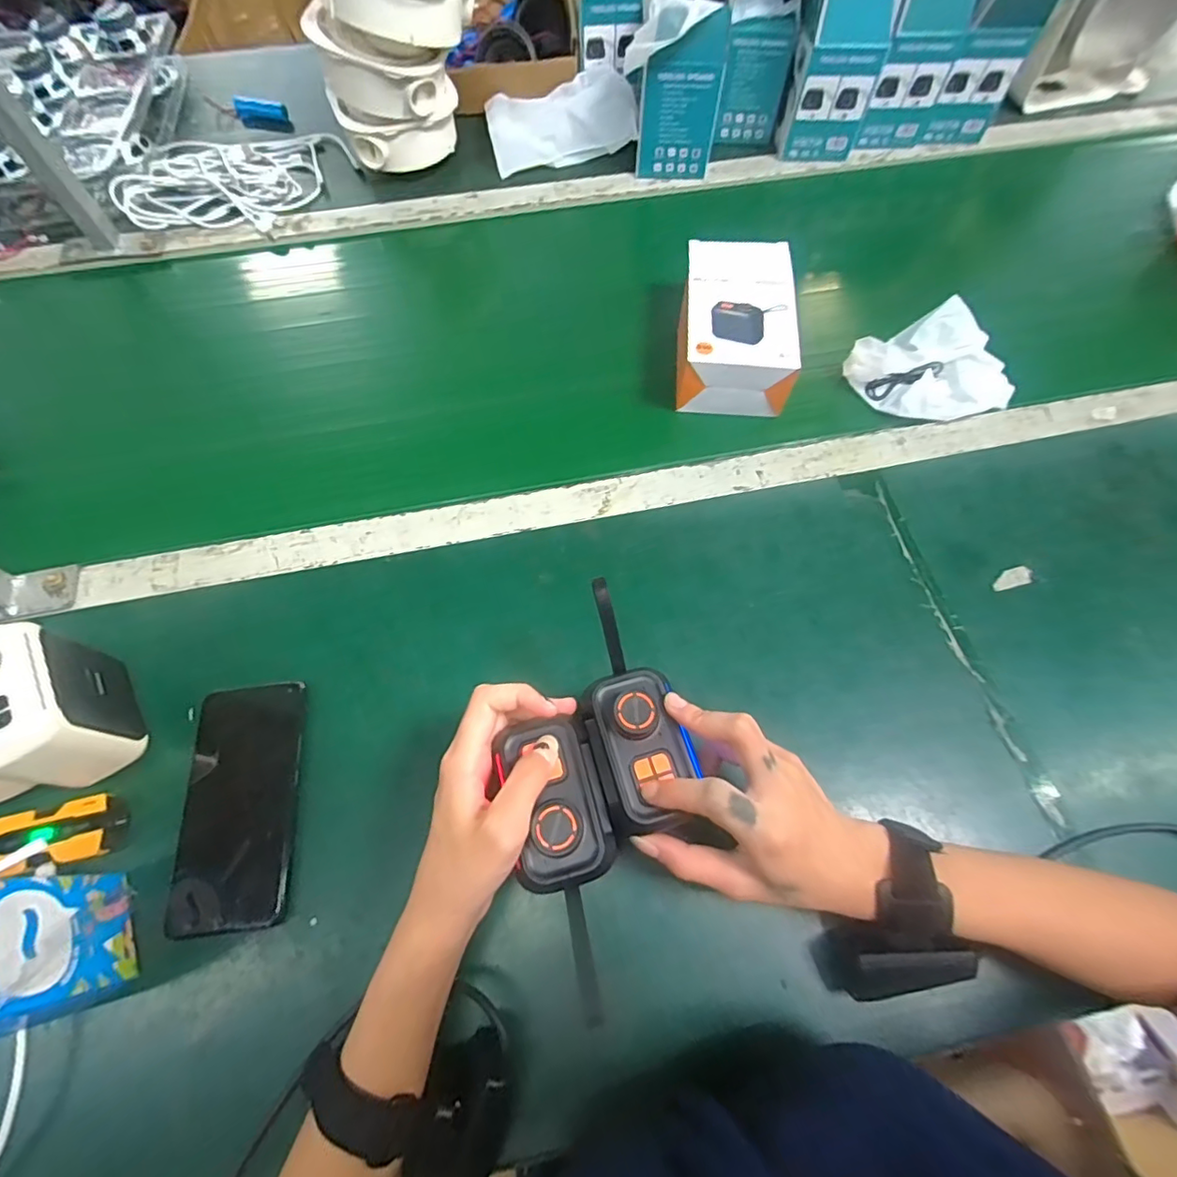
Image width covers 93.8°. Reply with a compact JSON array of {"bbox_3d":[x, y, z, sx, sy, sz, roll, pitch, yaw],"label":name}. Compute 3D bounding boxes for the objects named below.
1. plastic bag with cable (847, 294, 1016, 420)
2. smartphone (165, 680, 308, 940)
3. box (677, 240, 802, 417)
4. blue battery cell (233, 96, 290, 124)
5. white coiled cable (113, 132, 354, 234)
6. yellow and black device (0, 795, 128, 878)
[{"bbox_3d":[0.319,-0.206,0.513,0.110,0.042,0.108,-22,66,-12],"label":"plastic bag with cable"},{"bbox_3d":[-0.235,0.143,0.370,0.074,0.013,0.153,-5,64,-4],"label":"smartphone"},{"bbox_3d":[0.136,-0.251,0.528,0.102,0.062,0.168,5,64,1],"label":"box"},{"bbox_3d":[-0.433,-0.635,0.730,0.071,0.016,0.023,6,64,1],"label":"blue battery cell"},{"bbox_3d":[-0.426,-0.495,0.661,0.241,0.018,0.185,-1,64,-2],"label":"white coiled cable"},{"bbox_3d":[-0.351,0.162,0.356,0.074,0.030,0.040,-9,64,-6],"label":"yellow and black device"}]

